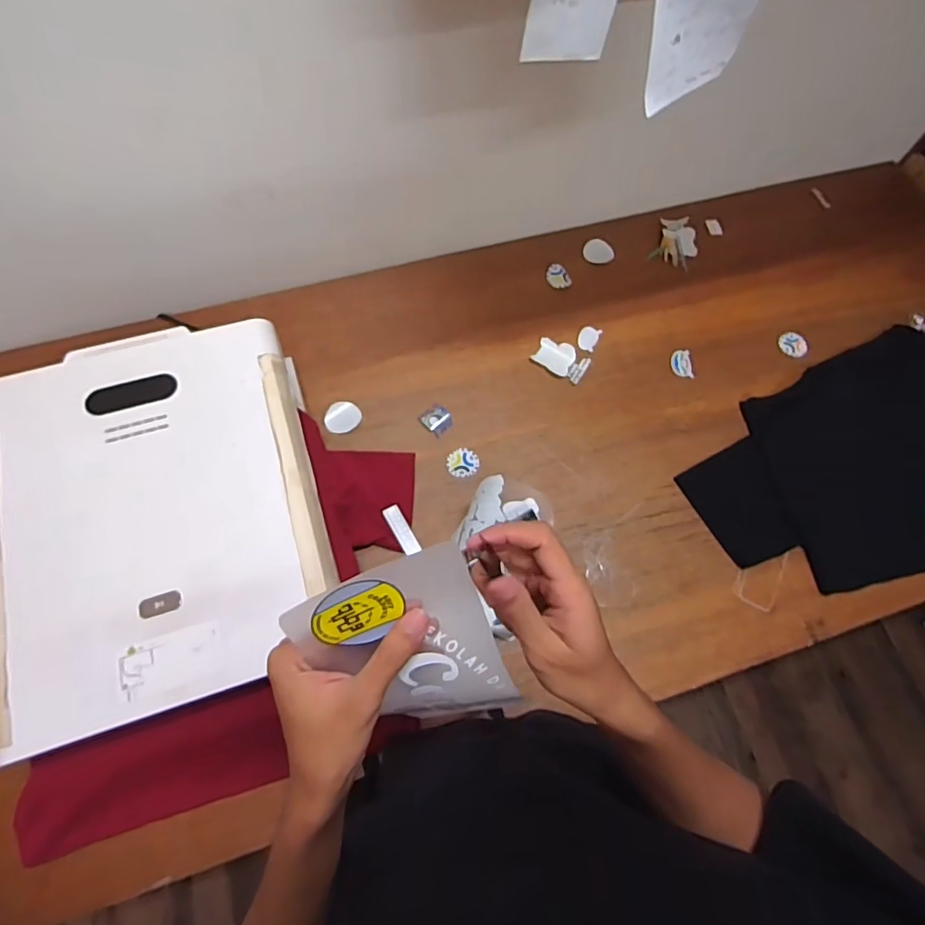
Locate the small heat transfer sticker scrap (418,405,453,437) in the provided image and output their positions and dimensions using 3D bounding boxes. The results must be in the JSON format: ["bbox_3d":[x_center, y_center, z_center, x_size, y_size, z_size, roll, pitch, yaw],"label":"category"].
[{"bbox_3d":[-0.045,-0.077,0.929,0.047,0.006,0.053,-43,80,-8],"label":"small heat transfer sticker scrap"}]

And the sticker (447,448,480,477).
[{"bbox_3d":[0.001,-0.002,0.902,0.053,0.004,0.050,6,68,-1],"label":"sticker"}]

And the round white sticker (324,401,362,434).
[{"bbox_3d":[-0.210,-0.080,0.917,0.061,0.006,0.060,5,66,-11],"label":"round white sticker"}]

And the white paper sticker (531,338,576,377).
[{"bbox_3d":[0.175,-0.203,0.988,0.073,0.004,0.070,25,69,7],"label":"white paper sticker"}]

